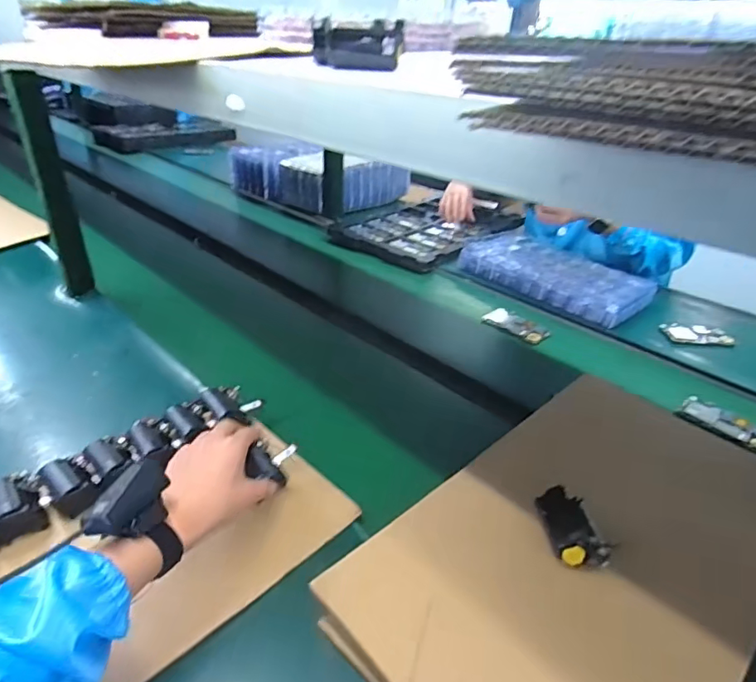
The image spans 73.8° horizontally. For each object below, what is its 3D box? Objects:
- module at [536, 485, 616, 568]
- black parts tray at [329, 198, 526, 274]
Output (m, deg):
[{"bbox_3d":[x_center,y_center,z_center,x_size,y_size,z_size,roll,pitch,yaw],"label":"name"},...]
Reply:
[{"bbox_3d":[0.194,0.184,0.509,0.049,0.034,0.080,-3,33,-8],"label":"module"},{"bbox_3d":[0.156,-0.339,1.441,0.348,0.031,0.539,23,38,29],"label":"black parts tray"}]

